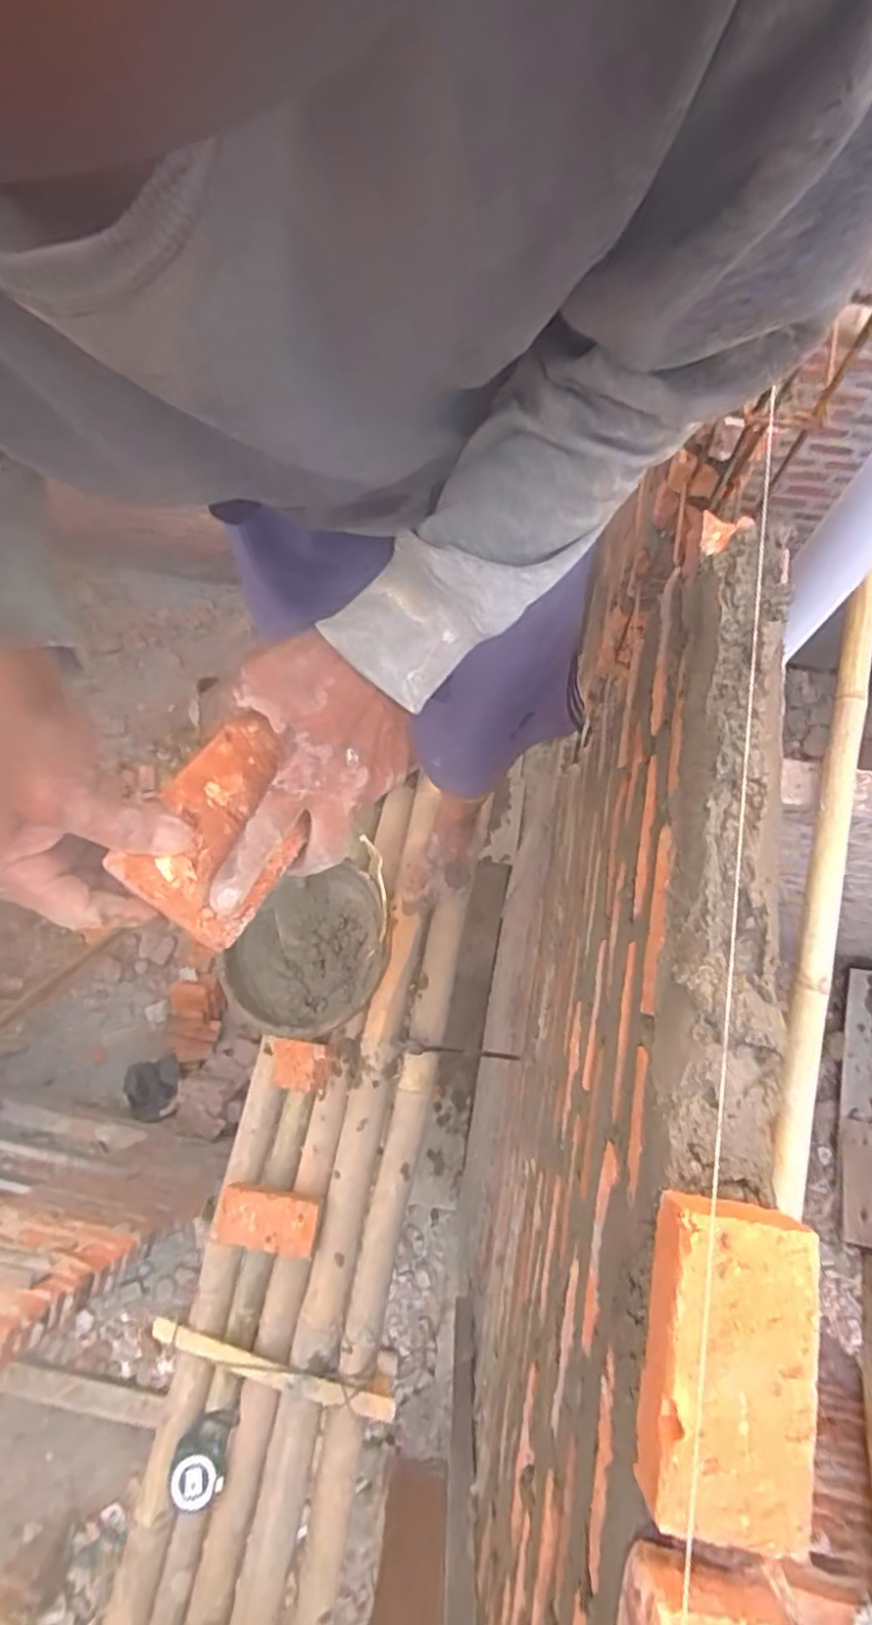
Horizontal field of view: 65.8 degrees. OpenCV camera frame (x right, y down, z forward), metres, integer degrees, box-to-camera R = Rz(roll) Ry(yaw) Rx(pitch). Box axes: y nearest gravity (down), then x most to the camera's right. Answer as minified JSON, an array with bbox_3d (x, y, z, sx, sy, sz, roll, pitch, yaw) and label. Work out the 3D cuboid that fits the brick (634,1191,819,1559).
[{"bbox_3d":[0.166,0.304,0.380,0.083,0.038,0.158,10,76,4],"label":"brick"}]

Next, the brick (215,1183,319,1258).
[{"bbox_3d":[-0.271,0.651,1.072,0.162,0.043,0.086,10,76,4],"label":"brick"}]

